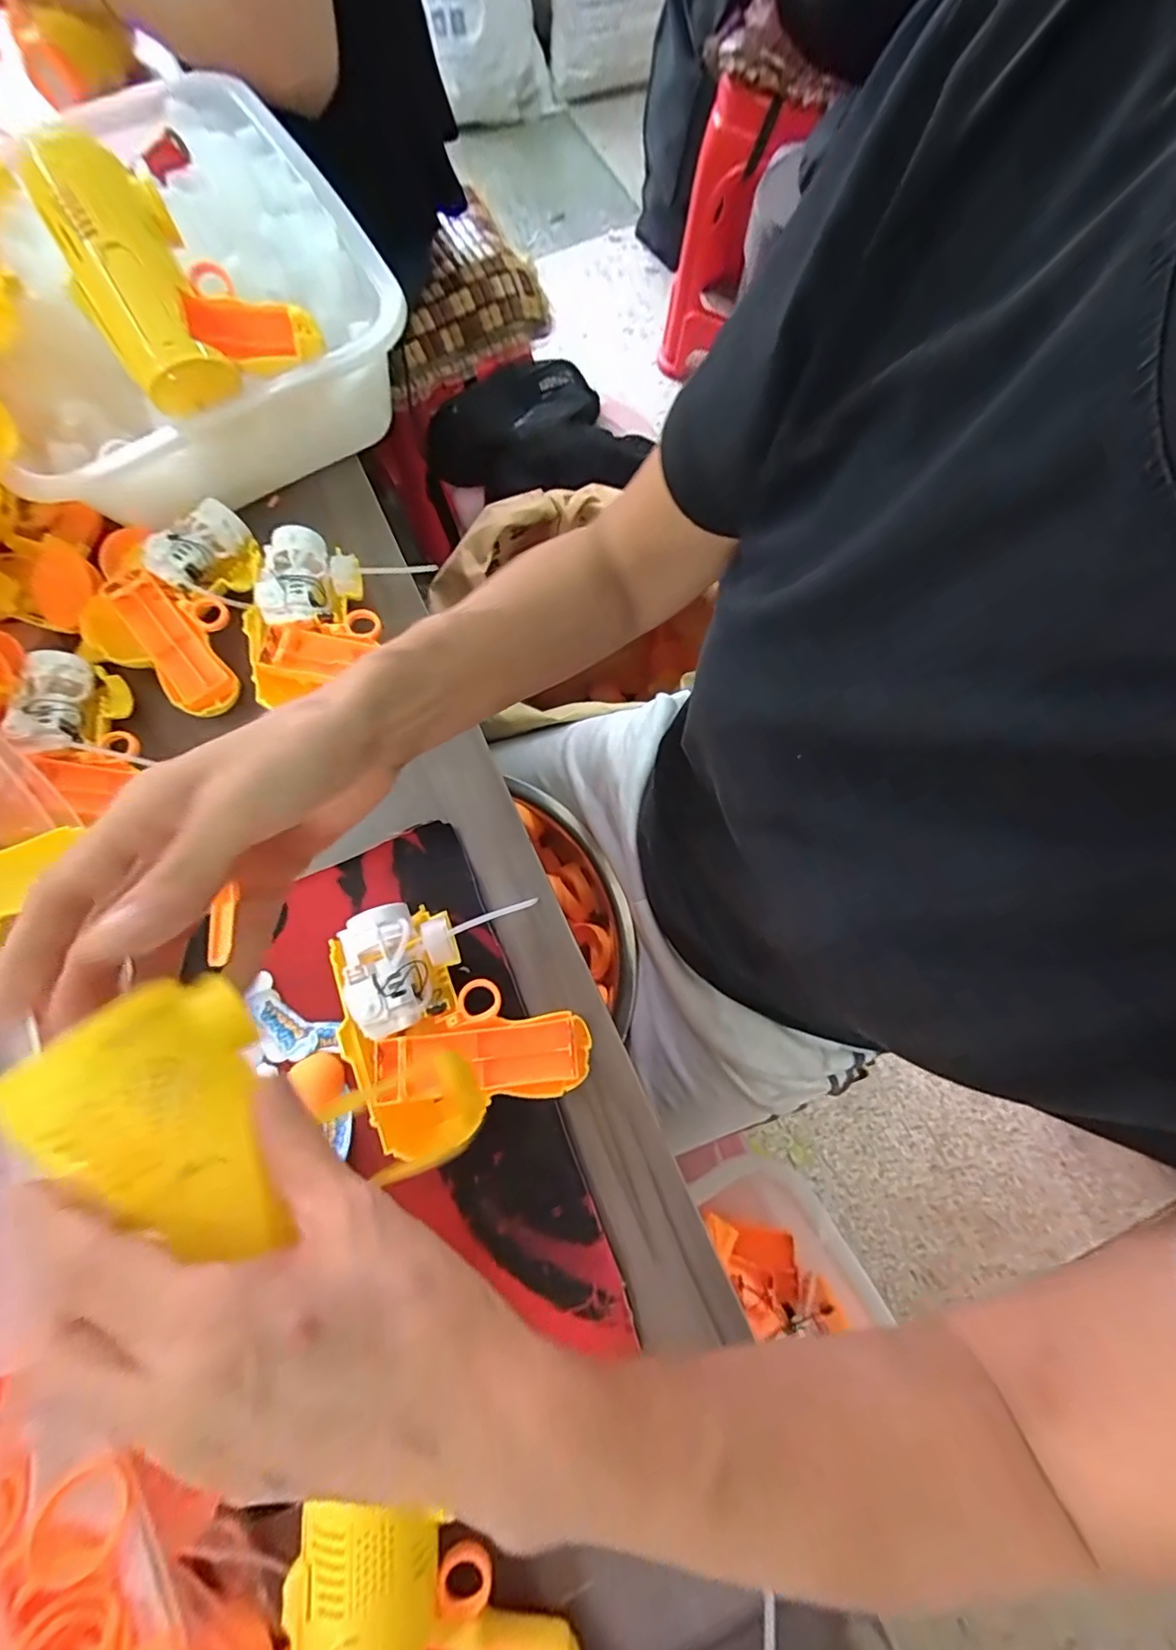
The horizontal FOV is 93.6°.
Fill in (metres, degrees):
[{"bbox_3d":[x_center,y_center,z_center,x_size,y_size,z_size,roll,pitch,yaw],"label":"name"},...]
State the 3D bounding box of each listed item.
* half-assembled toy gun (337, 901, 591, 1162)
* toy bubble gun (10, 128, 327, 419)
[{"bbox_3d":[-0.078,0.104,0.316,0.119,0.034,0.133,-26,75,-6],"label":"half-assembled toy gun"},{"bbox_3d":[-0.270,-0.354,0.361,0.116,0.056,0.139,-38,111,-12],"label":"toy bubble gun"}]

